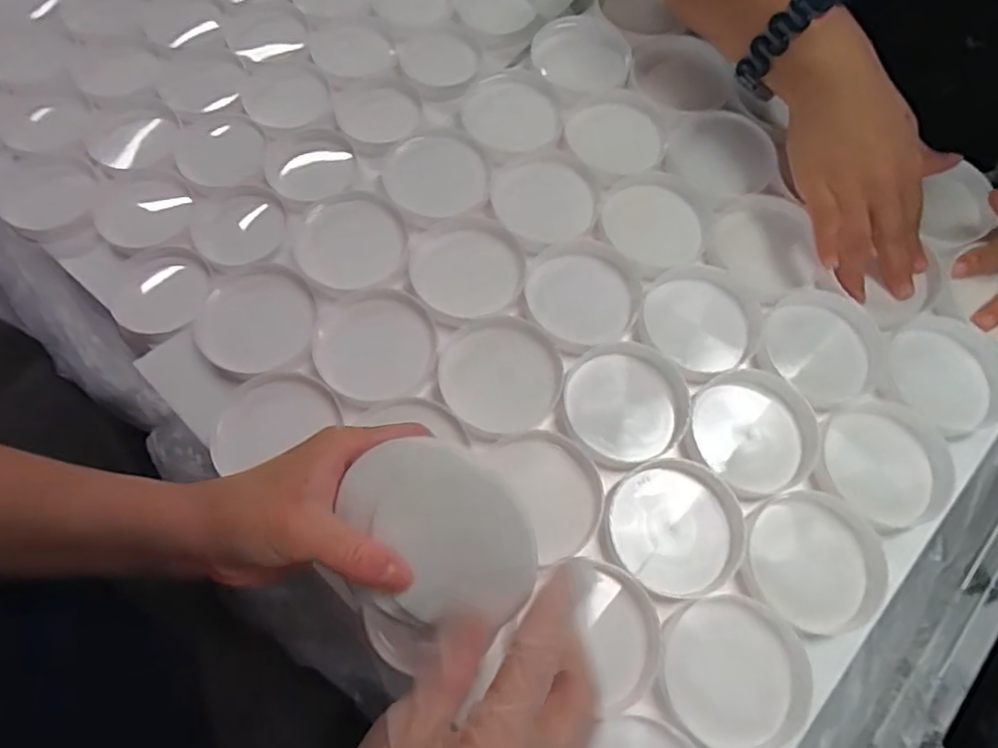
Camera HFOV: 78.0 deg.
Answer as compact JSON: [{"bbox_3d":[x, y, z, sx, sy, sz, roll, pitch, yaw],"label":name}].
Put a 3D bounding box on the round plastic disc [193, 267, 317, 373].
[{"bbox_3d":[-0.160,-0.036,0.403,0.078,0.012,0.080,-9,60,0],"label":"round plastic disc"}]

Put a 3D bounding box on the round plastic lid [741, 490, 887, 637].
[{"bbox_3d":[0.184,0.108,0.356,0.069,0.014,0.075,0,69,-1],"label":"round plastic lid"}]

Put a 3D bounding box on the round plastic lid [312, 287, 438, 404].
[{"bbox_3d":[-0.079,-0.018,0.397,0.075,0.009,0.075,0,69,-1],"label":"round plastic lid"}]

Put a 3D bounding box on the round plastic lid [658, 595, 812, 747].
[{"bbox_3d":[0.128,0.164,0.333,0.076,0.017,0.074,0,69,-1],"label":"round plastic lid"}]

